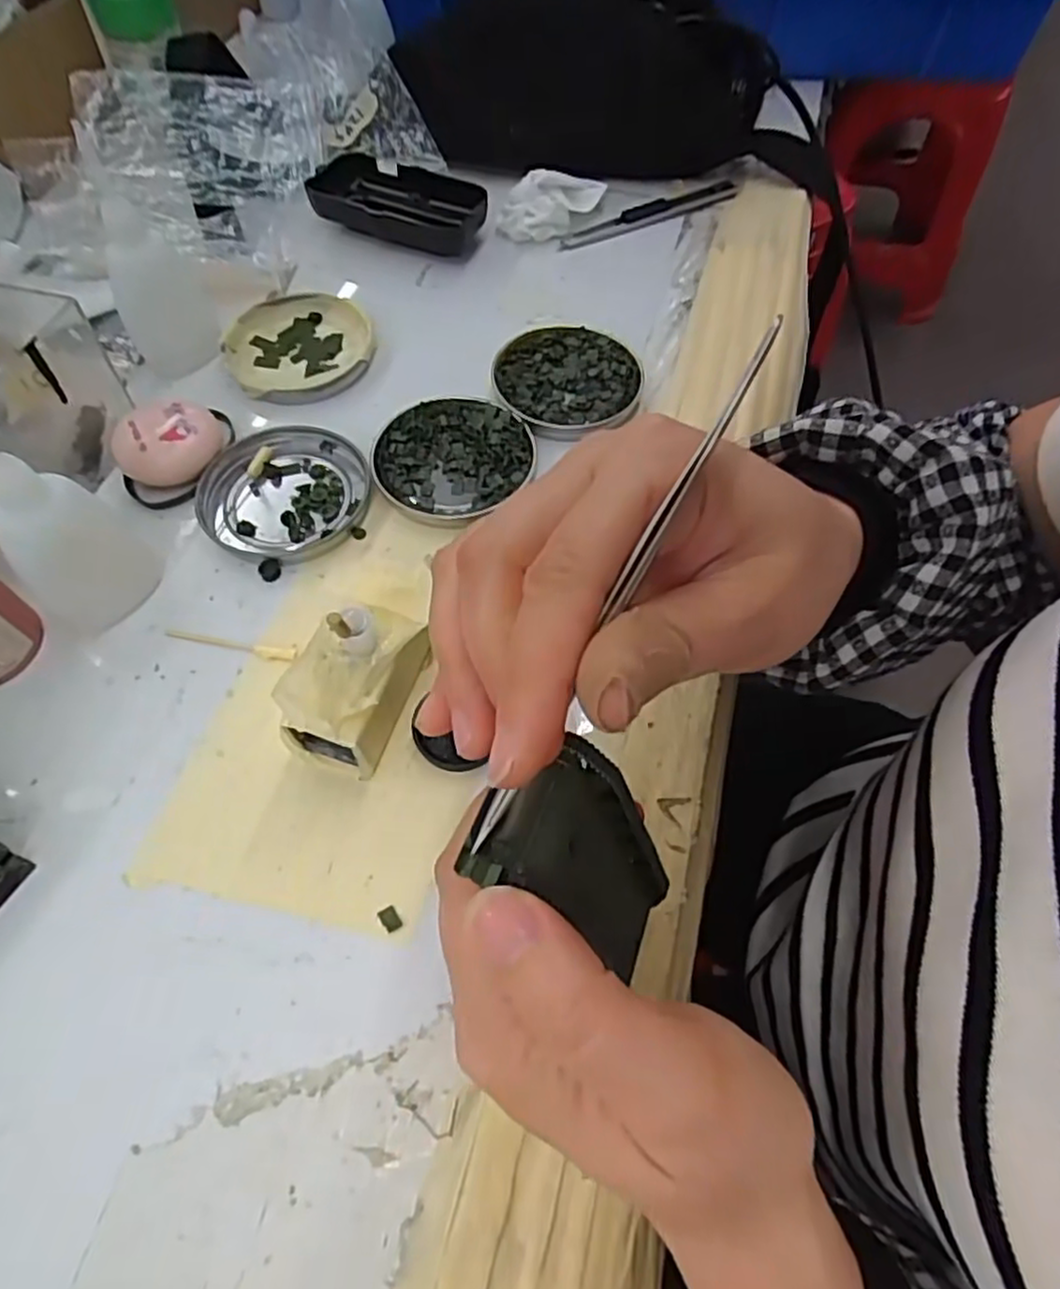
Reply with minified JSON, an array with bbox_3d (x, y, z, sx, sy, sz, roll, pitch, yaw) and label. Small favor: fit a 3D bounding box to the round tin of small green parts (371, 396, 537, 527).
[{"bbox_3d":[-0.040,-0.093,0.349,0.073,0.009,0.077,1,61,-1],"label":"round tin of small green parts"}]

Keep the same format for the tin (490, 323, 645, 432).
[{"bbox_3d":[0.020,-0.144,0.379,0.076,0.010,0.081,1,61,-1],"label":"tin"}]

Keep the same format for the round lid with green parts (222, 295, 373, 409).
[{"bbox_3d":[-0.129,-0.167,0.392,0.076,0.014,0.080,1,61,-1],"label":"round lid with green parts"}]

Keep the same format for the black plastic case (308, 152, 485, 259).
[{"bbox_3d":[-0.082,-0.274,0.444,0.112,0.025,0.052,16,61,7],"label":"black plastic case"}]

